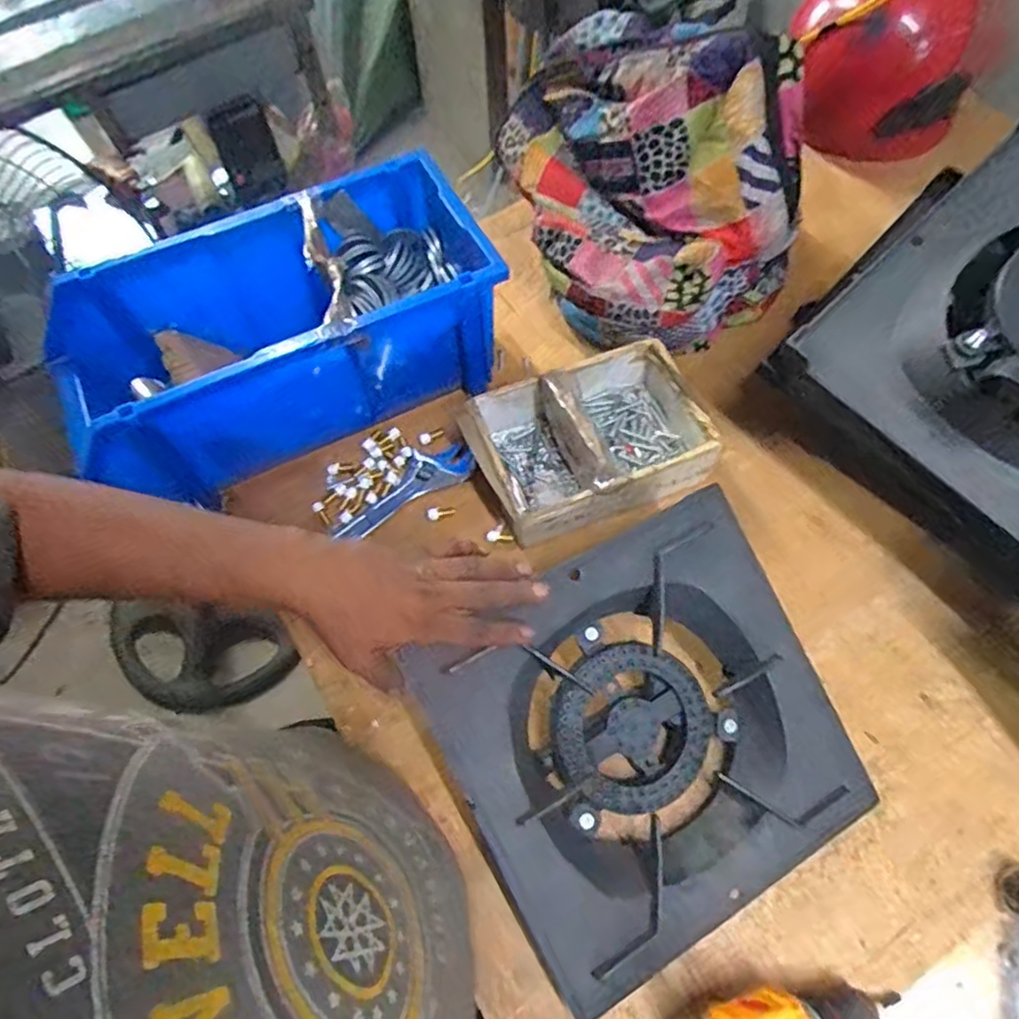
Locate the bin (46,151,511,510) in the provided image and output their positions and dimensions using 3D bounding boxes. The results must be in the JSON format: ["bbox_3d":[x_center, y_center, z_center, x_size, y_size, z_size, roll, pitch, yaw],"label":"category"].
[{"bbox_3d":[-0.240,-0.176,0.685,0.452,0.176,0.203,-24,65,-8],"label":"bin"}]

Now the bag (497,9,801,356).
[{"bbox_3d":[0.137,-0.371,0.705,0.238,0.245,0.334,-25,65,-9],"label":"bag"}]

